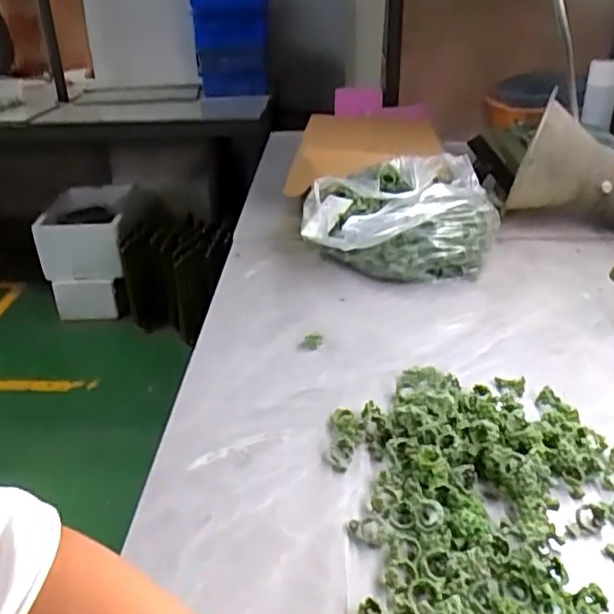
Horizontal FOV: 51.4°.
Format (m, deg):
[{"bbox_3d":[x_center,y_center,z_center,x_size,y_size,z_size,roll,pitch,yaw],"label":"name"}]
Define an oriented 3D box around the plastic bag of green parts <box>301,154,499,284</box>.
[{"bbox_3d":[0.131,-0.123,0.908,0.264,0.129,0.203,-3,28,-5],"label":"plastic bag of green parts"}]

